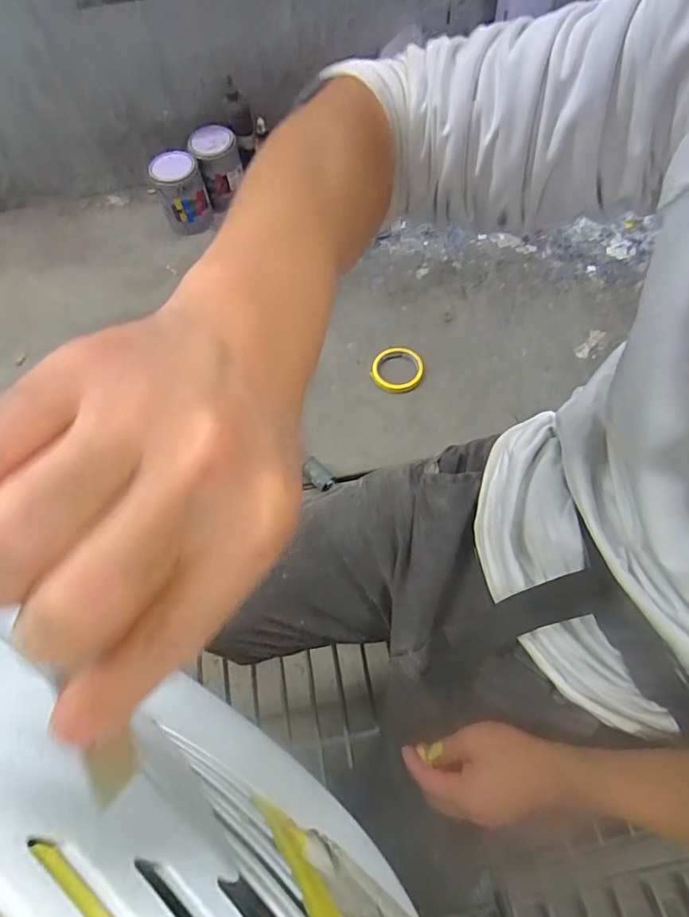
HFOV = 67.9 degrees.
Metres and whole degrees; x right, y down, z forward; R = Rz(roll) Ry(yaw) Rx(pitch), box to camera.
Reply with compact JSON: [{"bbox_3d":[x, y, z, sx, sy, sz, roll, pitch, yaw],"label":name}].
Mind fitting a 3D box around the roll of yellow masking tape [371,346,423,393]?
[{"bbox_3d":[0.102,-0.170,0.983,0.097,0.014,0.108,7,64,7],"label":"roll of yellow masking tape"}]

